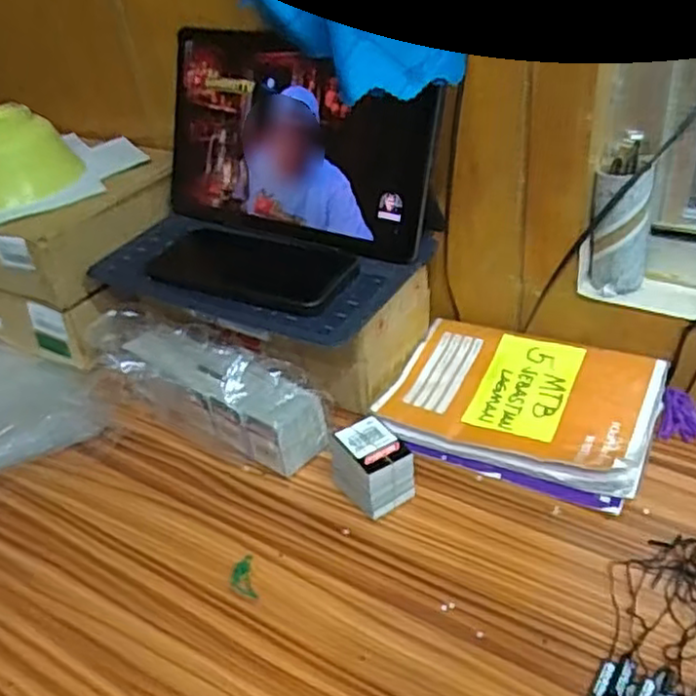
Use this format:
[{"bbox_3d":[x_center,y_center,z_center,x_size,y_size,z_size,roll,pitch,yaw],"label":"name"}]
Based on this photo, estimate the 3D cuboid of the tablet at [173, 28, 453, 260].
[{"bbox_3d":[-0.048,-0.175,0.620,0.268,0.167,0.017,19,23,27],"label":"tablet"}]

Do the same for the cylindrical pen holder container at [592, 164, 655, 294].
[{"bbox_3d":[0.217,-0.089,0.570,0.045,0.102,0.034,8,39,20],"label":"cylindrical pen holder container"}]

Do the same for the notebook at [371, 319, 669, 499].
[{"bbox_3d":[0.141,0.042,0.582,0.201,0.026,0.142,13,41,25],"label":"notebook"}]

